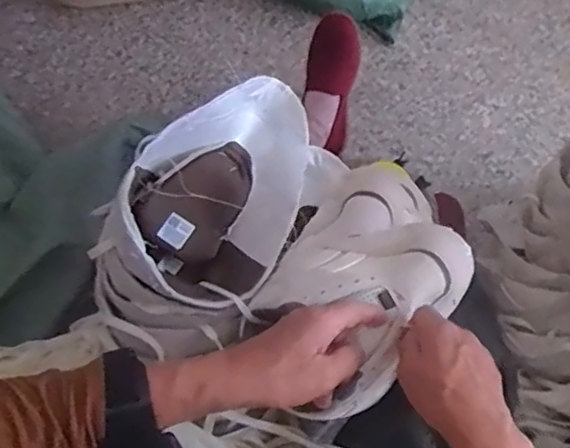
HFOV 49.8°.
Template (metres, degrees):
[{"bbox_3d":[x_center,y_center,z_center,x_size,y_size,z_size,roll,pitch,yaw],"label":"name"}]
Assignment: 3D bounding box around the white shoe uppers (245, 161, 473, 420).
[{"bbox_3d":[0.071,0.045,0.567,0.158,0.086,0.225,40,78,13],"label":"white shoe uppers"}]

